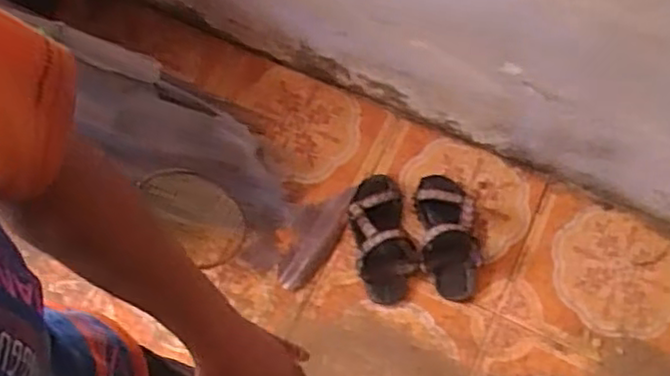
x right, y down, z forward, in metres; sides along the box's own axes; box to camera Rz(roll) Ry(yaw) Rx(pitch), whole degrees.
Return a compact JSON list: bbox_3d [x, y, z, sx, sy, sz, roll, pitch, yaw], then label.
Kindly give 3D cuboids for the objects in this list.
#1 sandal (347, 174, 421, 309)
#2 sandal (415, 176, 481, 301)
[{"bbox_3d":[0.099,0.097,1.418,0.118,0.092,0.254,-12,70,-7],"label":"sandal"},{"bbox_3d":[0.232,0.095,1.441,0.130,0.062,0.262,1,69,-3],"label":"sandal"}]

